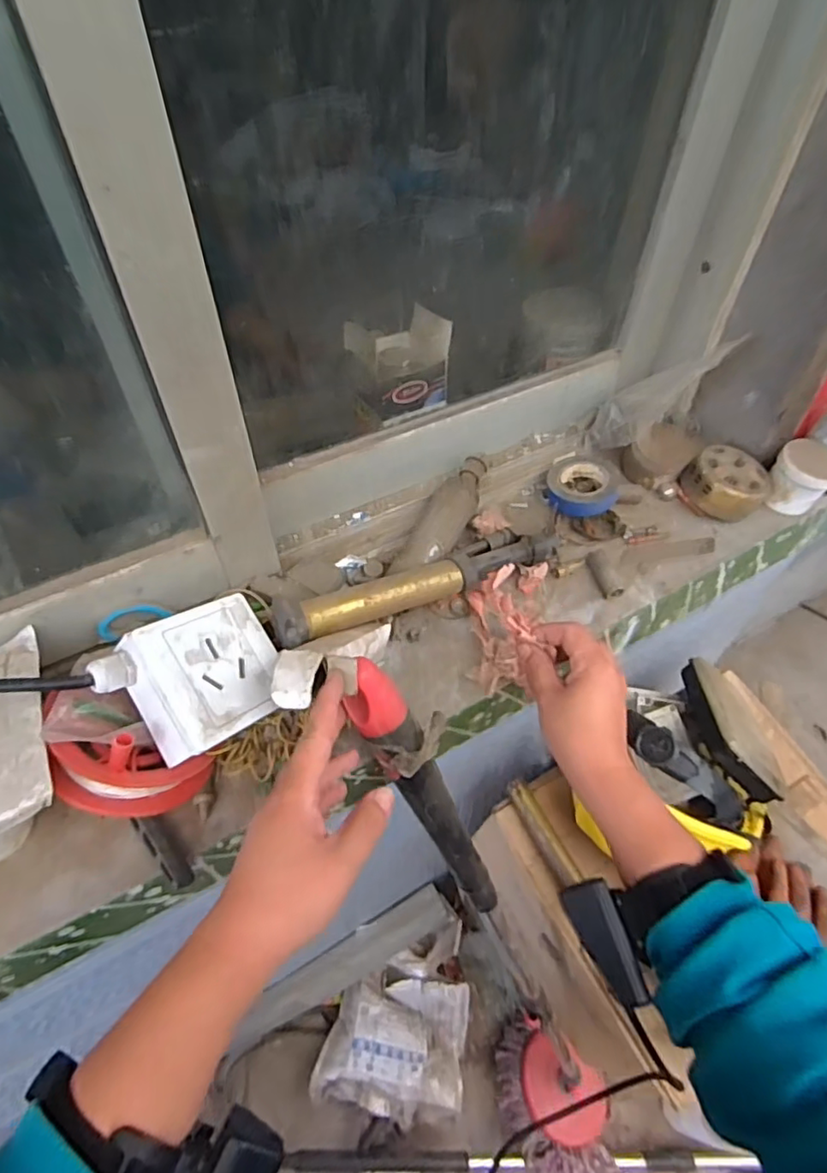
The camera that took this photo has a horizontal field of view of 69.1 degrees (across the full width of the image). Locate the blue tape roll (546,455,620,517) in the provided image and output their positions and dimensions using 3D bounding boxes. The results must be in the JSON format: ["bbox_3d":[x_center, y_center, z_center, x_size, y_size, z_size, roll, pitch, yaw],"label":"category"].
[{"bbox_3d":[0.166,-0.100,0.588,0.068,0.019,0.076,17,54,12],"label":"blue tape roll"}]

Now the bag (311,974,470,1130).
[{"bbox_3d":[-0.033,0.799,1.053,0.253,0.064,0.200,6,52,4],"label":"bag"}]

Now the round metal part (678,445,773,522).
[{"bbox_3d":[0.311,-0.105,0.597,0.066,0.041,0.069,0,52,-1],"label":"round metal part"}]

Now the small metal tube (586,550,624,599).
[{"bbox_3d":[0.173,-0.012,0.544,0.018,0.018,0.047,-10,53,-8],"label":"small metal tube"}]

